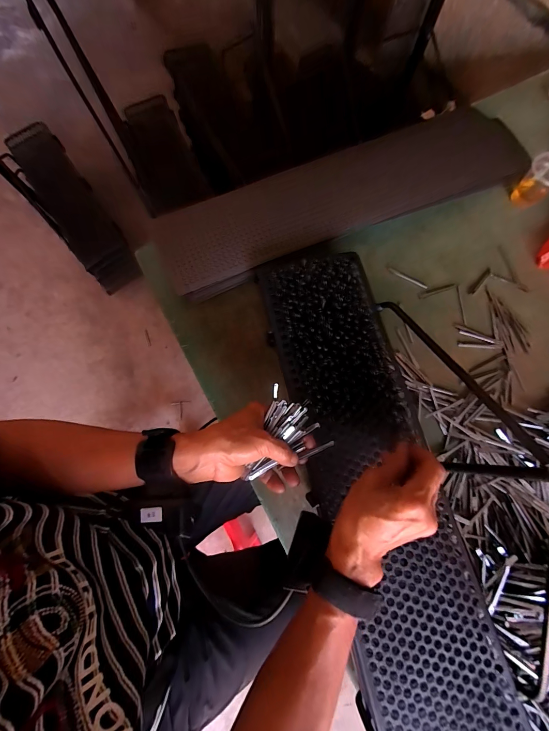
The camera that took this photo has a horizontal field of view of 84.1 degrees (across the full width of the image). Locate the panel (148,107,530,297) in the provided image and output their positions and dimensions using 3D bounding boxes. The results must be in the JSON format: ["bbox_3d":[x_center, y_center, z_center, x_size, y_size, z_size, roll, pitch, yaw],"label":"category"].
[{"bbox_3d":[0.117,-0.288,0.521,0.640,0.050,0.155,-23,77,-7],"label":"panel"}]

